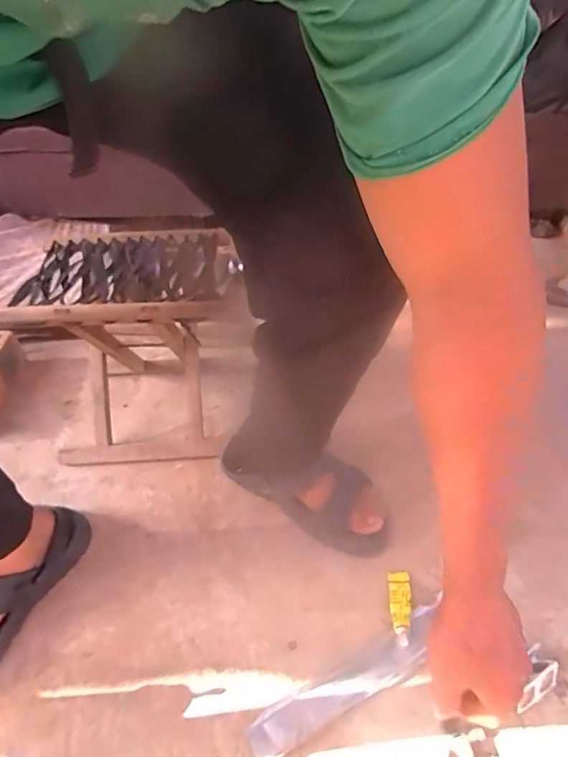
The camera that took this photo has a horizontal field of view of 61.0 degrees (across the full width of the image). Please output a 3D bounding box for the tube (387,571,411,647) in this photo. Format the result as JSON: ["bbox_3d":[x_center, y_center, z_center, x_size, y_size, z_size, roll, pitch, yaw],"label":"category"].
[{"bbox_3d":[0.150,0.291,0.617,0.027,0.016,0.097,2,41,6],"label":"tube"}]

